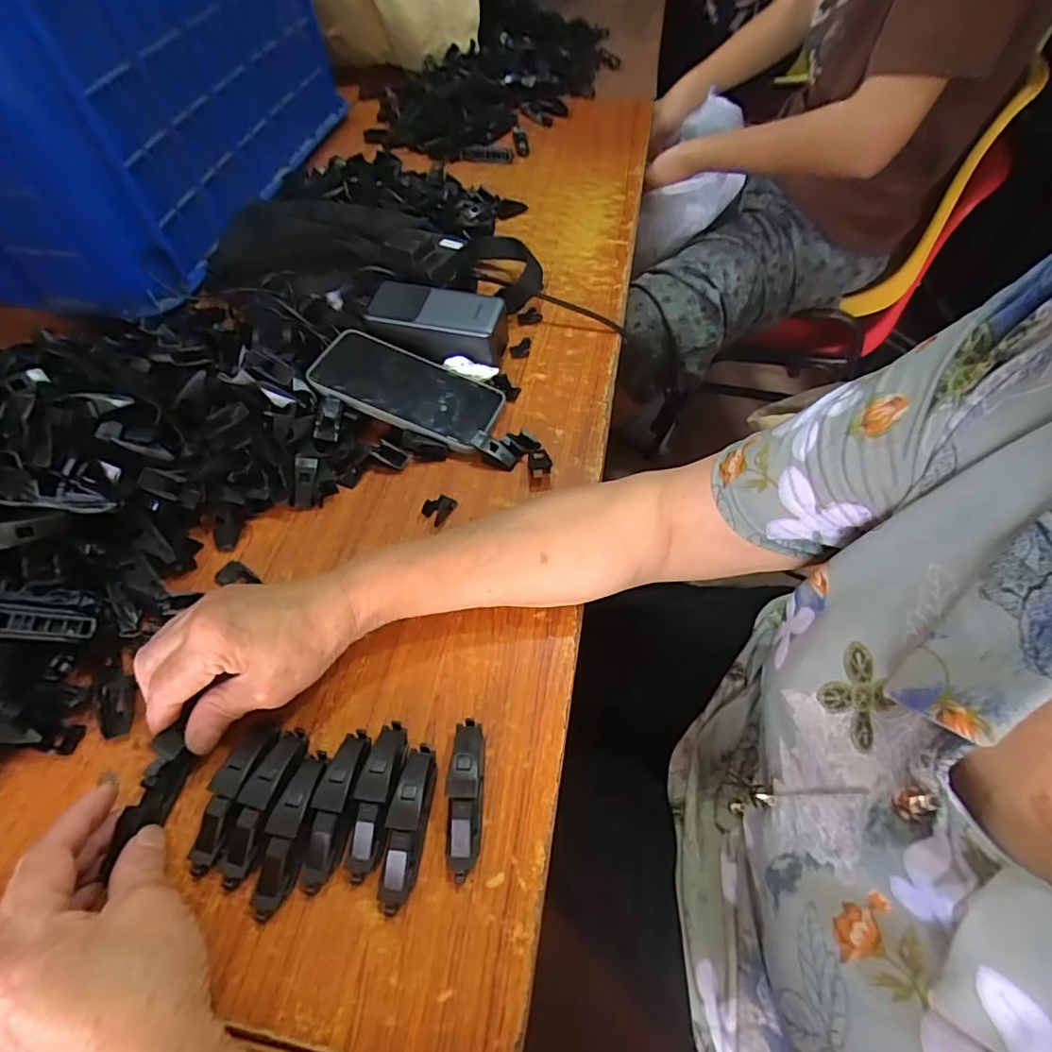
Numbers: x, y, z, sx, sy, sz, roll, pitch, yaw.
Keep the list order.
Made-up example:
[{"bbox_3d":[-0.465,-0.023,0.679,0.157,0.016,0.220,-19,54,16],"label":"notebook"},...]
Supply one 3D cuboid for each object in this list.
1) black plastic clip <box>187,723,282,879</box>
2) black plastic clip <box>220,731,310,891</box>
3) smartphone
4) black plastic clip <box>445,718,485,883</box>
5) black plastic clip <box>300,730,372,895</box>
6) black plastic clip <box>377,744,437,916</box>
[{"bbox_3d":[-0.166,0.153,0.311,0.021,0.023,0.079,12,57,10],"label":"black plastic clip"},{"bbox_3d":[-0.148,0.156,0.308,0.021,0.024,0.080,7,57,7],"label":"black plastic clip"},{"bbox_3d":[-0.103,-0.123,0.483,0.160,0.013,0.081,24,55,0],"label":"smartphone"},{"bbox_3d":[-0.034,0.152,0.308,0.019,0.023,0.079,0,56,2],"label":"black plastic clip"},{"bbox_3d":[-0.105,0.157,0.306,0.024,0.025,0.080,2,56,3],"label":"black plastic clip"},{"bbox_3d":[-0.064,0.164,0.300,0.020,0.021,0.079,5,56,5],"label":"black plastic clip"}]

